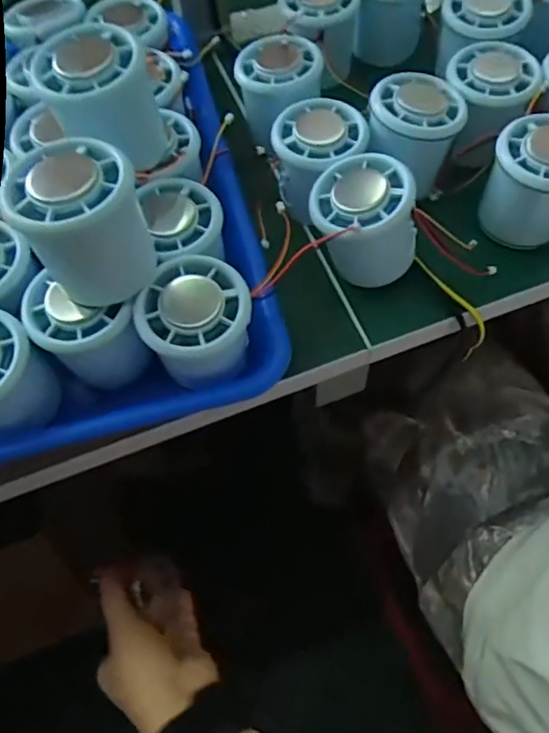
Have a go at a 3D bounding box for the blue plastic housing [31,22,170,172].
[{"bbox_3d":[-0.091,-0.139,0.294,0.053,0.060,0.047,-21,62,-8],"label":"blue plastic housing"}]

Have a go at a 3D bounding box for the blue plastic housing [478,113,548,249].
[{"bbox_3d":[0.155,-0.107,0.329,0.056,0.054,0.060,13,63,10],"label":"blue plastic housing"}]

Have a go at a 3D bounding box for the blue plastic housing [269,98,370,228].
[{"bbox_3d":[0.028,-0.129,0.351,0.056,0.052,0.056,-1,62,3],"label":"blue plastic housing"}]

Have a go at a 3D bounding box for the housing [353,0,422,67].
[{"bbox_3d":[0.086,-0.273,0.422,0.052,0.059,0.061,1,62,4],"label":"housing"}]

